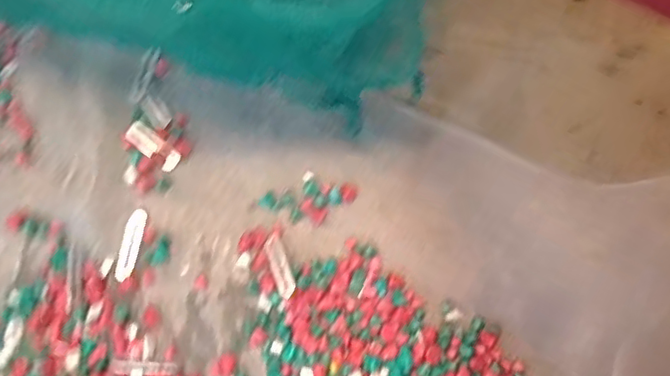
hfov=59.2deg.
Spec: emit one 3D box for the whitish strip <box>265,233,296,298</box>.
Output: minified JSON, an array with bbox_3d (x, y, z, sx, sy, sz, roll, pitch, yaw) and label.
[{"bbox_3d":[-0.048,0.069,0.521,0.014,0.004,0.058,-18,62,-5],"label":"whitish strip"}]

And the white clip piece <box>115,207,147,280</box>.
[{"bbox_3d":[-0.183,0.051,0.532,0.015,0.010,0.065,8,74,2],"label":"white clip piece"}]

